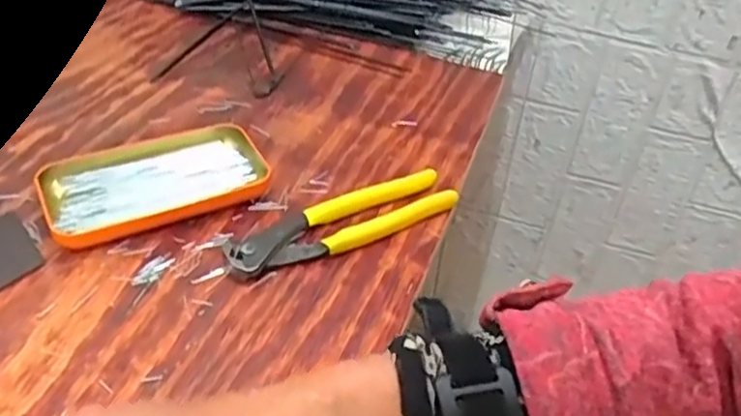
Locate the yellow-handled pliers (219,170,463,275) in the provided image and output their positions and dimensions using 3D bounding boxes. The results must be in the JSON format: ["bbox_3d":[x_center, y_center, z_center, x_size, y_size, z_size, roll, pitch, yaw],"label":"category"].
[{"bbox_3d":[-0.015,0.009,0.455,0.159,0.017,0.036,-19,45,-24],"label":"yellow-handled pliers"}]

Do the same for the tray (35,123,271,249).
[{"bbox_3d":[-0.148,-0.020,0.474,0.144,0.021,0.069,-23,47,-28],"label":"tray"}]

